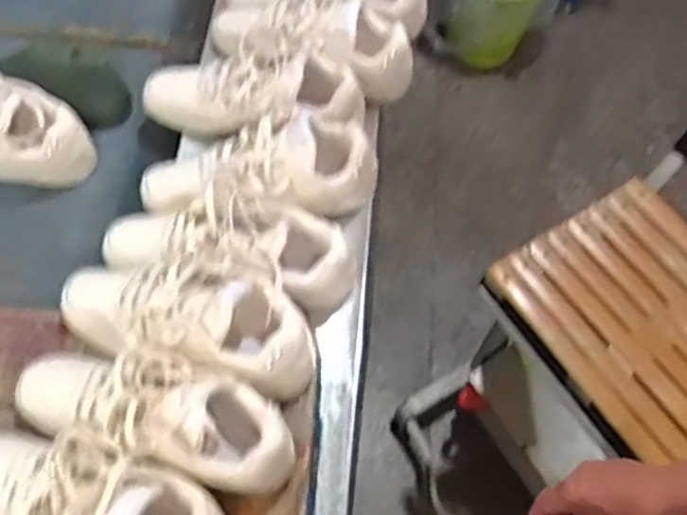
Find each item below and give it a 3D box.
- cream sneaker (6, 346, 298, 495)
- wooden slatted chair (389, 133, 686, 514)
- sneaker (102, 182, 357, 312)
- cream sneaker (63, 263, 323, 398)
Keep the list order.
[{"bbox_3d":[-0.169,0.137,0.629,0.259,0.109,0.089,21,61,9],"label":"cream sneaker"},{"bbox_3d":[0.420,0.179,1.092,0.471,0.728,0.373,-22,65,-15],"label":"wooden slatted chair"},{"bbox_3d":[-0.123,-0.013,0.731,0.254,0.086,0.116,15,60,5],"label":"sneaker"},{"bbox_3d":[-0.152,0.056,0.669,0.256,0.089,0.096,17,60,6],"label":"cream sneaker"}]

